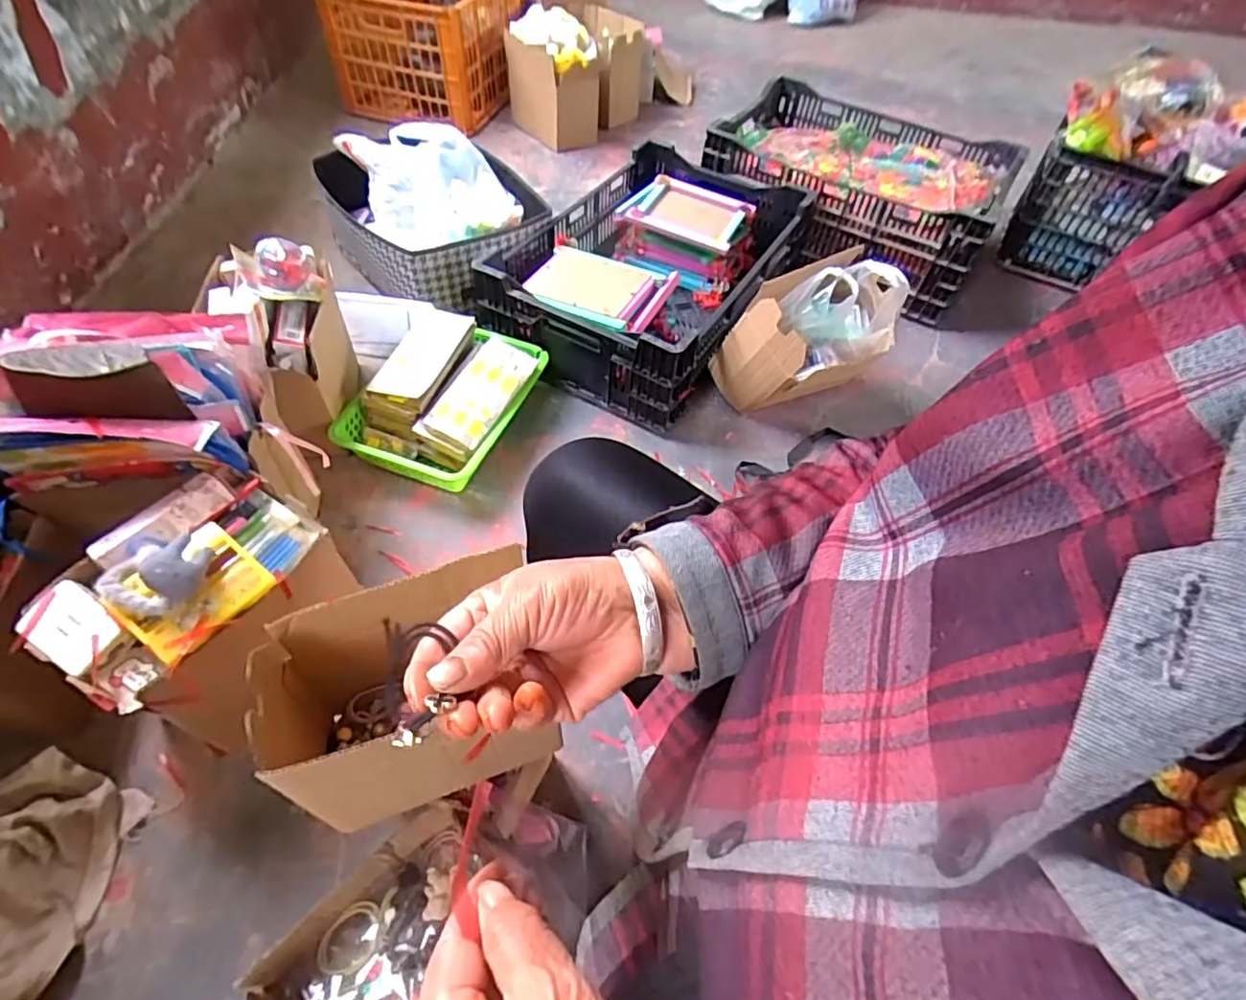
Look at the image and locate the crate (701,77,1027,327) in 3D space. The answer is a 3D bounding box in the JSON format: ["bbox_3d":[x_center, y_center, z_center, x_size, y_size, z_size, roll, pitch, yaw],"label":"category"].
[{"bbox_3d":[0.523,-0.701,1.361,0.588,0.185,0.462,31,57,17],"label":"crate"}]

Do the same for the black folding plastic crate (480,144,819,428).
[{"bbox_3d":[0.053,-0.449,1.203,0.427,0.184,0.597,27,56,15],"label":"black folding plastic crate"}]

